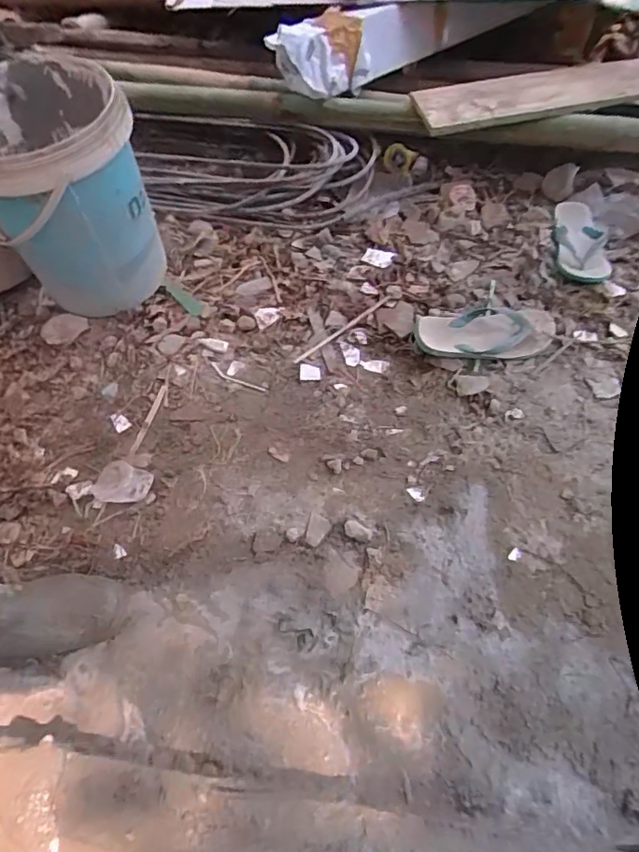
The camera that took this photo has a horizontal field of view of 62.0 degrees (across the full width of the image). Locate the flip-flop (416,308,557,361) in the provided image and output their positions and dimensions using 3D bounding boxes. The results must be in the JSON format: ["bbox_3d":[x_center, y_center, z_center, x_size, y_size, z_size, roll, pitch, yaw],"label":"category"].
[{"bbox_3d":[0.319,-0.173,1.022,0.266,0.031,0.112,3,57,3],"label":"flip-flop"}]

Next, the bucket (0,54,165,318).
[{"bbox_3d":[-0.481,-0.432,1.023,0.281,0.366,0.354,-23,55,-12],"label":"bucket"}]

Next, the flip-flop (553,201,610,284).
[{"bbox_3d":[0.558,-0.404,1.147,0.110,0.035,0.253,5,58,5],"label":"flip-flop"}]

